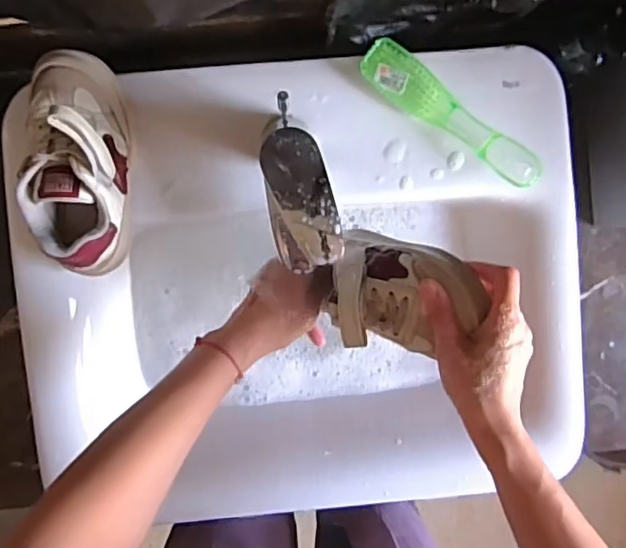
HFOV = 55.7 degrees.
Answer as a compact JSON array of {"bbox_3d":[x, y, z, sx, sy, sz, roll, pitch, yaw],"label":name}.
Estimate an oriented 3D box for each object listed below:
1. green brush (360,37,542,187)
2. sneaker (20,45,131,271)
[{"bbox_3d":[0.127,-0.146,0.551,0.191,0.041,0.042,36,92,-4],"label":"green brush"},{"bbox_3d":[-0.206,-0.096,0.515,0.081,0.096,0.194,-2,94,-2],"label":"sneaker"}]

